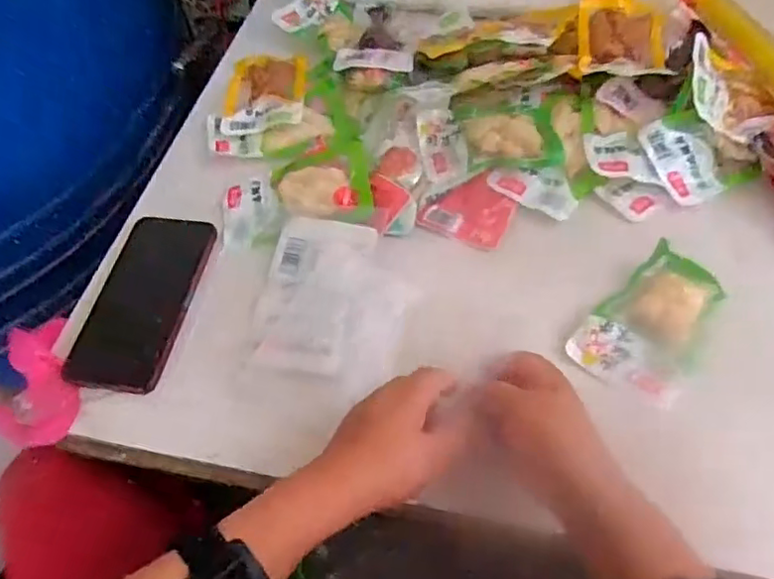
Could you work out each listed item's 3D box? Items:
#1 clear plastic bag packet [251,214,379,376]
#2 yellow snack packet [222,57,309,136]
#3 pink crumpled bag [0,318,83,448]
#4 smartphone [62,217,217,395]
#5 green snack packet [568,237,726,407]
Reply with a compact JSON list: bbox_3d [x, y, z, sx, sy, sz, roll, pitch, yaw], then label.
[{"bbox_3d":[-0.064,0.000,0.493,0.081,0.010,0.138,10,58,10],"label":"clear plastic bag packet"},{"bbox_3d":[-0.128,-0.213,0.642,0.081,0.010,0.125,-4,57,1],"label":"yellow snack packet"},{"bbox_3d":[-0.275,0.073,0.467,0.061,0.037,0.093,-23,58,-11],"label":"pink crumpled bag"},{"bbox_3d":[-0.202,0.005,0.501,0.078,0.007,0.164,6,57,8],"label":"smartphone"},{"bbox_3d":[0.203,0.025,0.455,0.078,0.022,0.118,37,66,24],"label":"green snack packet"}]

